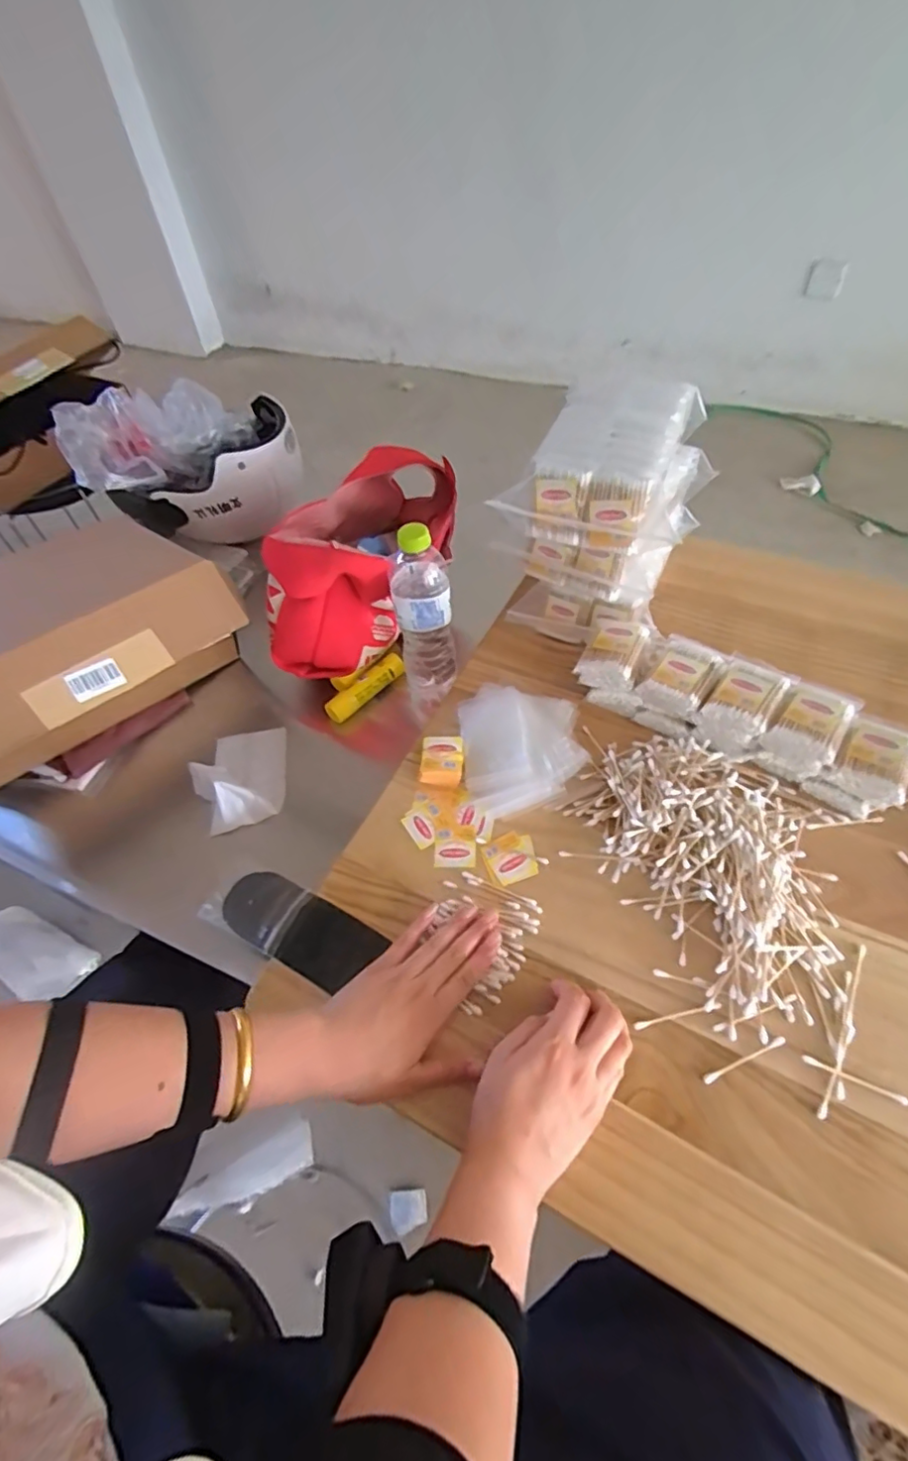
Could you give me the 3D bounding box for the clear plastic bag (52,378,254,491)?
[{"bbox_3d":[-0.433,-0.425,0.852,0.251,0.101,0.143,-39,60,-22],"label":"clear plastic bag"}]

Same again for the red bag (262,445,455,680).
[{"bbox_3d":[-0.107,-0.202,0.707,0.186,0.146,0.287,15,75,15],"label":"red bag"}]

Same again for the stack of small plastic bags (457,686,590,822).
[{"bbox_3d":[0.070,0.016,0.604,0.120,0.030,0.139,-9,54,-2],"label":"stack of small plastic bags"}]

